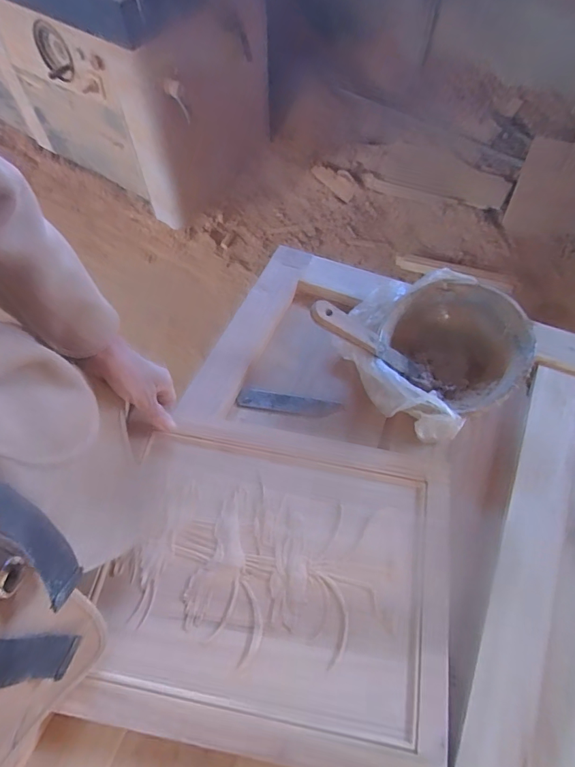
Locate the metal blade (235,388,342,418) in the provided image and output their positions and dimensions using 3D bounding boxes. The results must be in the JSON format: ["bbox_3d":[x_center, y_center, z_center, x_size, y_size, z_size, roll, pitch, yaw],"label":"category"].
[{"bbox_3d":[0.002,0.026,0.578,0.130,0.005,0.025,9,68,3],"label":"metal blade"}]

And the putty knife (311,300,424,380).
[{"bbox_3d":[0.103,-0.052,0.553,0.165,0.014,0.034,29,61,-16],"label":"putty knife"}]

